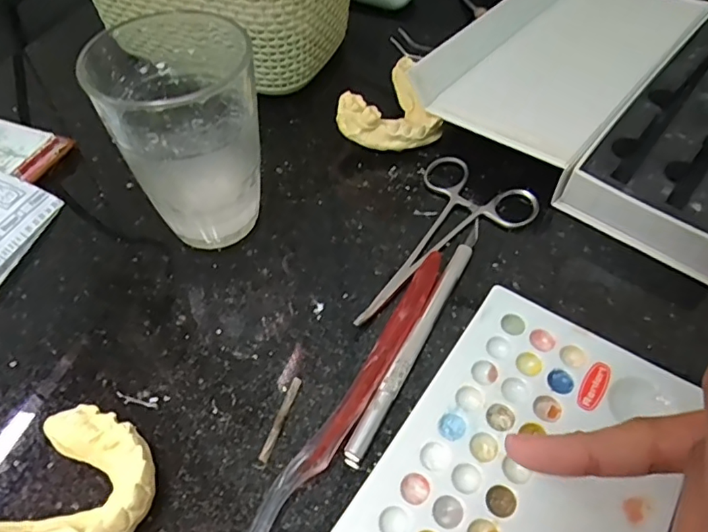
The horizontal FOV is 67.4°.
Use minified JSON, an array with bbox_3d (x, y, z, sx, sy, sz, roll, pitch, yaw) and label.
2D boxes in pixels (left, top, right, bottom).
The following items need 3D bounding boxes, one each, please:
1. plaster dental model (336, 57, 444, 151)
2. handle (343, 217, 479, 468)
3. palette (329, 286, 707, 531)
[{"bbox_3d":[0.026,-0.089,0.311,0.048,0.032,0.067,33,60,23],"label":"plaster dental model"},{"bbox_3d":[0.032,0.026,0.238,0.008,0.007,0.136,24,56,18],"label":"handle"},{"bbox_3d":[0.058,0.081,0.192,0.091,0.012,0.151,29,58,20],"label":"palette"}]

